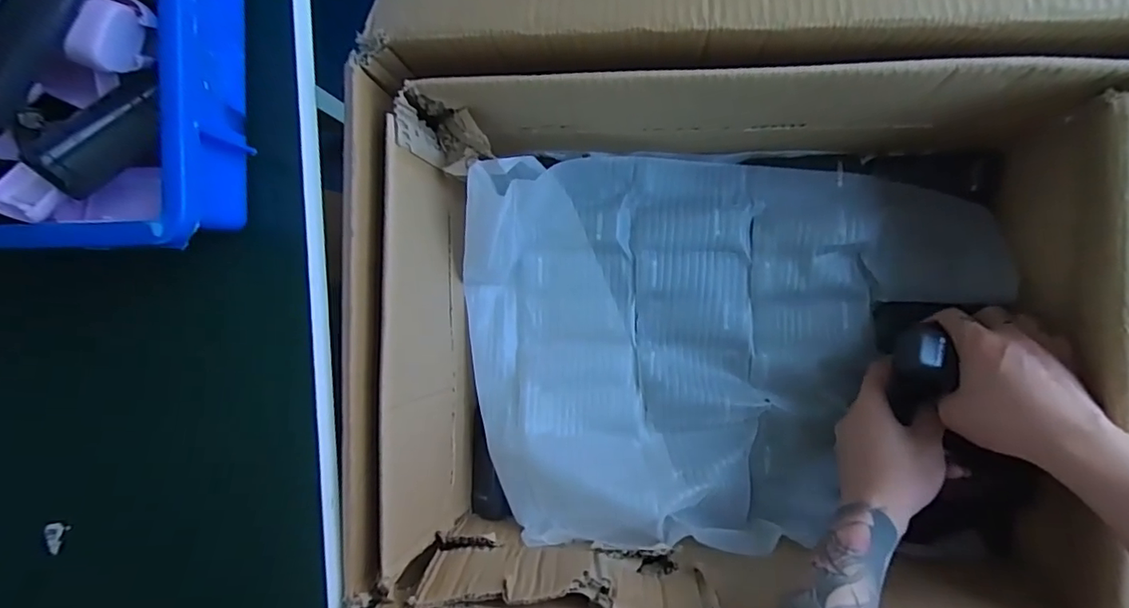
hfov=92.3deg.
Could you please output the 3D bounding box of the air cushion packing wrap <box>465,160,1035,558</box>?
[{"bbox_3d":[0.137,0.040,0.478,0.450,0.076,0.337,2,91,7],"label":"air cushion packing wrap"}]

